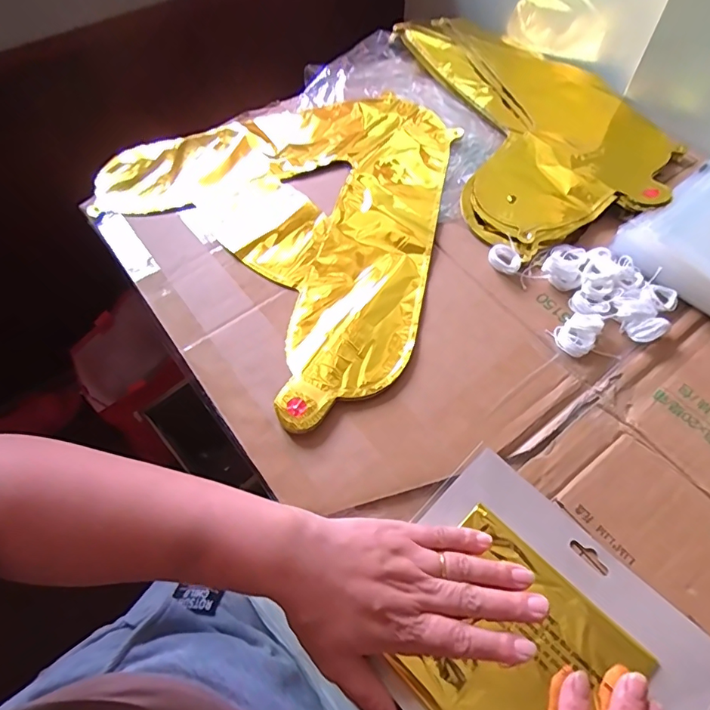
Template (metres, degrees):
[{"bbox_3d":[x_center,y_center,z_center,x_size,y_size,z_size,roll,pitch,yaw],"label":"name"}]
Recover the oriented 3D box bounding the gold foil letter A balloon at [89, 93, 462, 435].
[{"bbox_3d":[-0.051,-0.166,0.502,0.396,0.014,0.350,38,68,20],"label":"gold foil letter A balloon"}]

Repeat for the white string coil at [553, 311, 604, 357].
[{"bbox_3d":[0.186,-0.020,0.410,0.031,0.014,0.040,37,67,20],"label":"white string coil"}]

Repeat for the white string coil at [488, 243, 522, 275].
[{"bbox_3d":[0.137,-0.088,0.453,0.030,0.013,0.025,29,64,16],"label":"white string coil"}]

